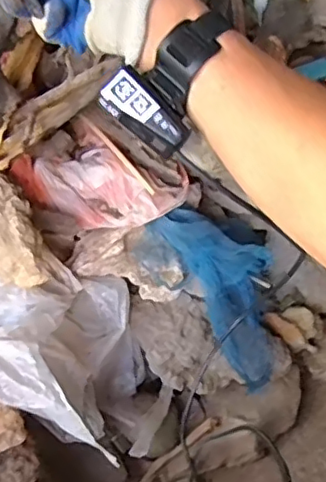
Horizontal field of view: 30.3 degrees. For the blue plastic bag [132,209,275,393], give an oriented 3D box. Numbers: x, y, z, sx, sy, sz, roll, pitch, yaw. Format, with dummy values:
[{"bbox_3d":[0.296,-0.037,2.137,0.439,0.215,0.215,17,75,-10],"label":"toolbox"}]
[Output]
[{"bbox_3d":[0.075,0.061,0.703,0.065,0.250,0.103,1,42,53],"label":"blue plastic bag"}]

